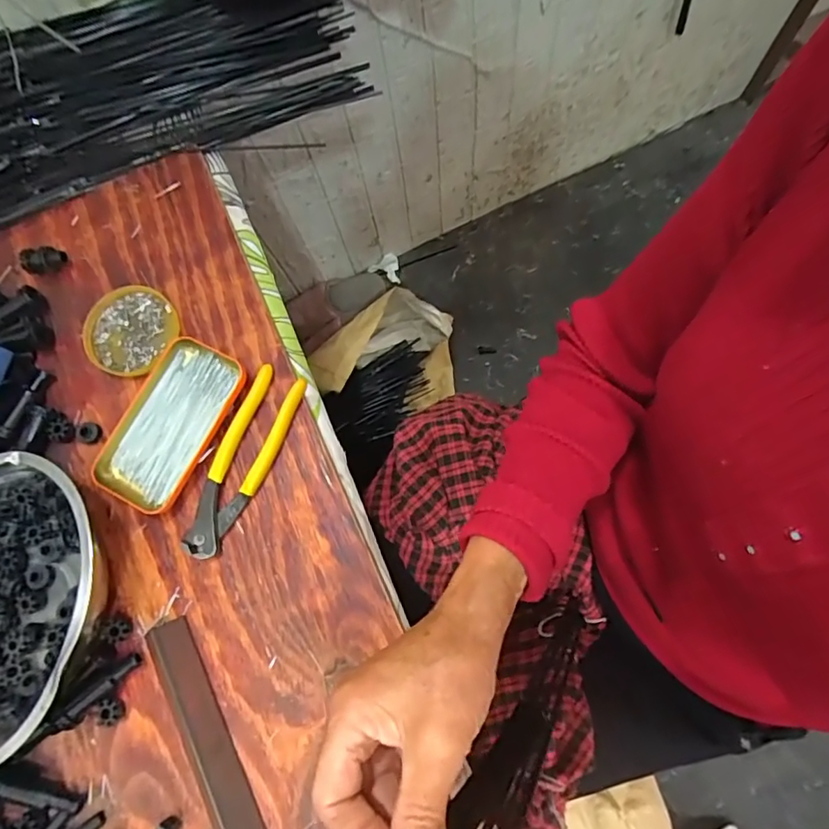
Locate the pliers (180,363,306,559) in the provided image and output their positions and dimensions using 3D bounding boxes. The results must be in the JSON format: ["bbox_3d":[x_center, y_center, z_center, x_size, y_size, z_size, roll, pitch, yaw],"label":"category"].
[{"bbox_3d":[-0.146,0.037,0.443,0.047,0.019,0.161,23,79,11],"label":"pliers"}]

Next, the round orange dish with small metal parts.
[{"bbox_3d":[-0.260,-0.077,0.486,0.084,0.014,0.081,-1,76,5],"label":"round orange dish with small metal parts"}]

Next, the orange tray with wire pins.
[{"bbox_3d":[-0.209,0.006,0.453,0.076,0.019,0.142,26,80,11],"label":"orange tray with wire pins"}]

